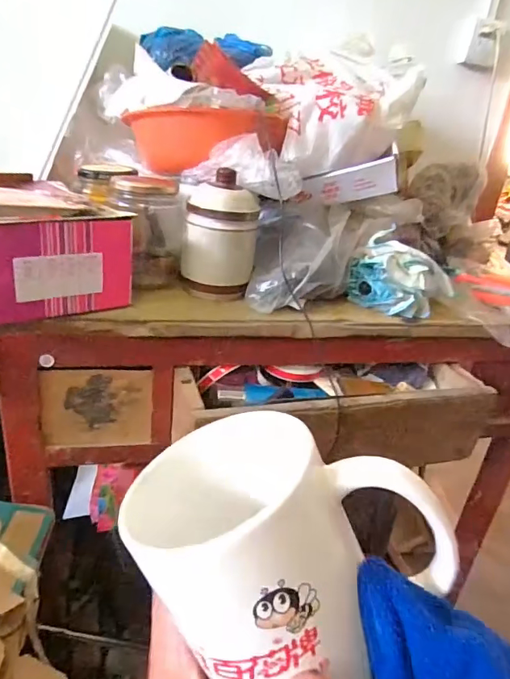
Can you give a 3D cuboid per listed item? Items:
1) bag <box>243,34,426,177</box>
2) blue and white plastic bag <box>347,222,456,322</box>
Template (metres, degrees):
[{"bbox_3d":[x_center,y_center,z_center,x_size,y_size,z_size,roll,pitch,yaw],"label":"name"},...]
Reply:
[{"bbox_3d":[0.117,-0.368,0.729,0.232,0.178,0.238,9,25,5],"label":"bag"},{"bbox_3d":[0.201,-0.086,0.648,0.114,0.090,0.080,27,31,36],"label":"blue and white plastic bag"}]

